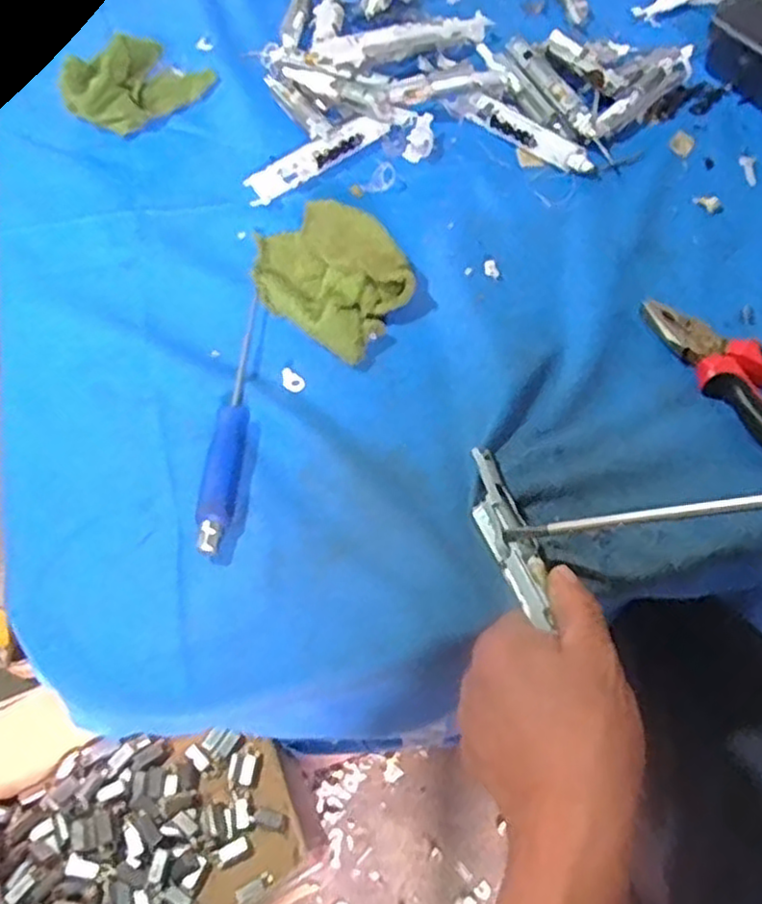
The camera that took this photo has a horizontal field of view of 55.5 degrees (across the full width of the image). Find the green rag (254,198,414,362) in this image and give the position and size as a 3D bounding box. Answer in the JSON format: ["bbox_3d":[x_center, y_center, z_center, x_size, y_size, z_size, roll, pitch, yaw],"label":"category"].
[{"bbox_3d":[-0.038,-0.123,0.482,0.081,0.038,0.129,-40,66,-21],"label":"green rag"}]

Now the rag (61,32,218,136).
[{"bbox_3d":[-0.201,-0.312,0.603,0.118,0.043,0.056,-37,65,-20],"label":"rag"}]

